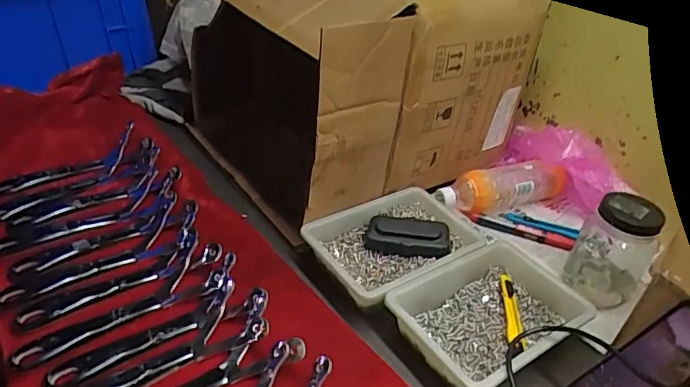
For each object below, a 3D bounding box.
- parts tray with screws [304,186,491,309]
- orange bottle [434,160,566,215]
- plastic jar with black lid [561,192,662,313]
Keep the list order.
[{"bbox_3d":[0.072,0.065,0.679,0.211,0.046,0.142,-19,41,-31],"label":"parts tray with screws"},{"bbox_3d":[0.232,-0.009,0.799,0.214,0.056,0.062,-9,37,-20],"label":"orange bottle"},{"bbox_3d":[0.329,0.071,0.642,0.083,0.125,0.087,4,34,-3],"label":"plastic jar with black lid"}]

